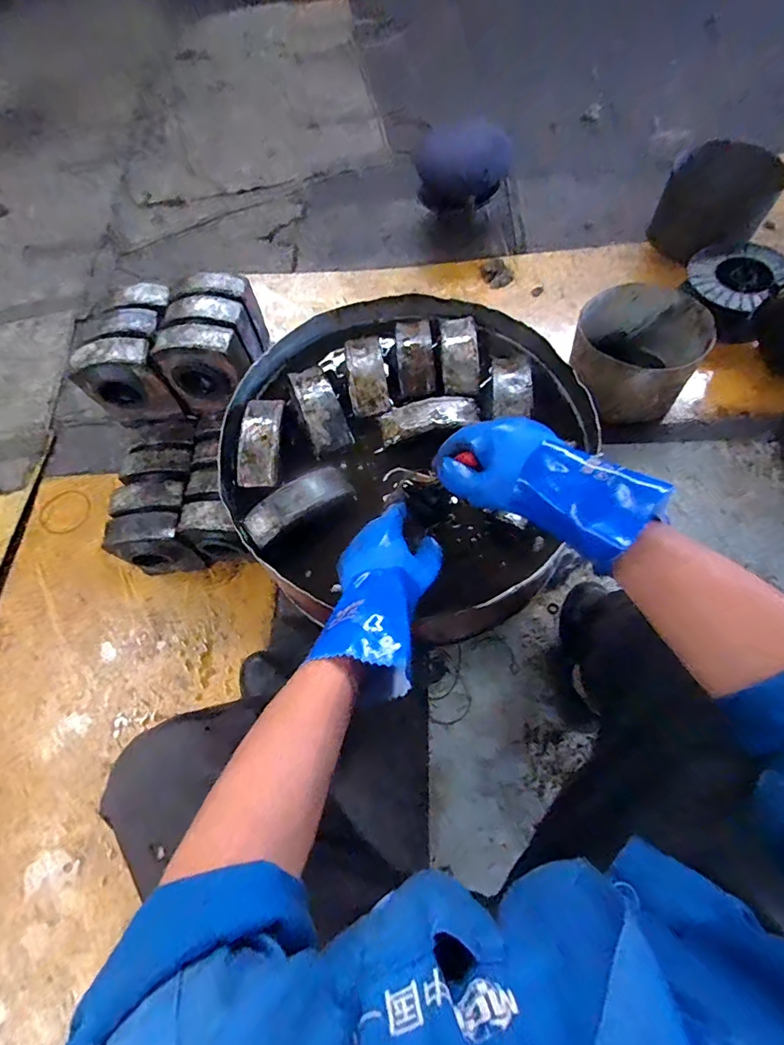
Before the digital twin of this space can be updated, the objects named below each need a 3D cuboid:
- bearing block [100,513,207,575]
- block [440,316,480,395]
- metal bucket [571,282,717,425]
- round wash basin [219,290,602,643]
[{"bbox_3d":[-0.508,0.062,1.036,0.162,0.194,0.093,-12,65,0],"label":"bearing block"},{"bbox_3d":[0.112,-0.280,0.782,0.060,0.028,0.147,-3,79,0],"label":"block"},{"bbox_3d":[0.596,-0.422,1.185,0.292,0.198,0.276,-1,65,1],"label":"metal bucket"},{"bbox_3d":[0.030,-0.122,0.775,0.565,0.155,0.580,-2,65,4],"label":"round wash basin"}]

